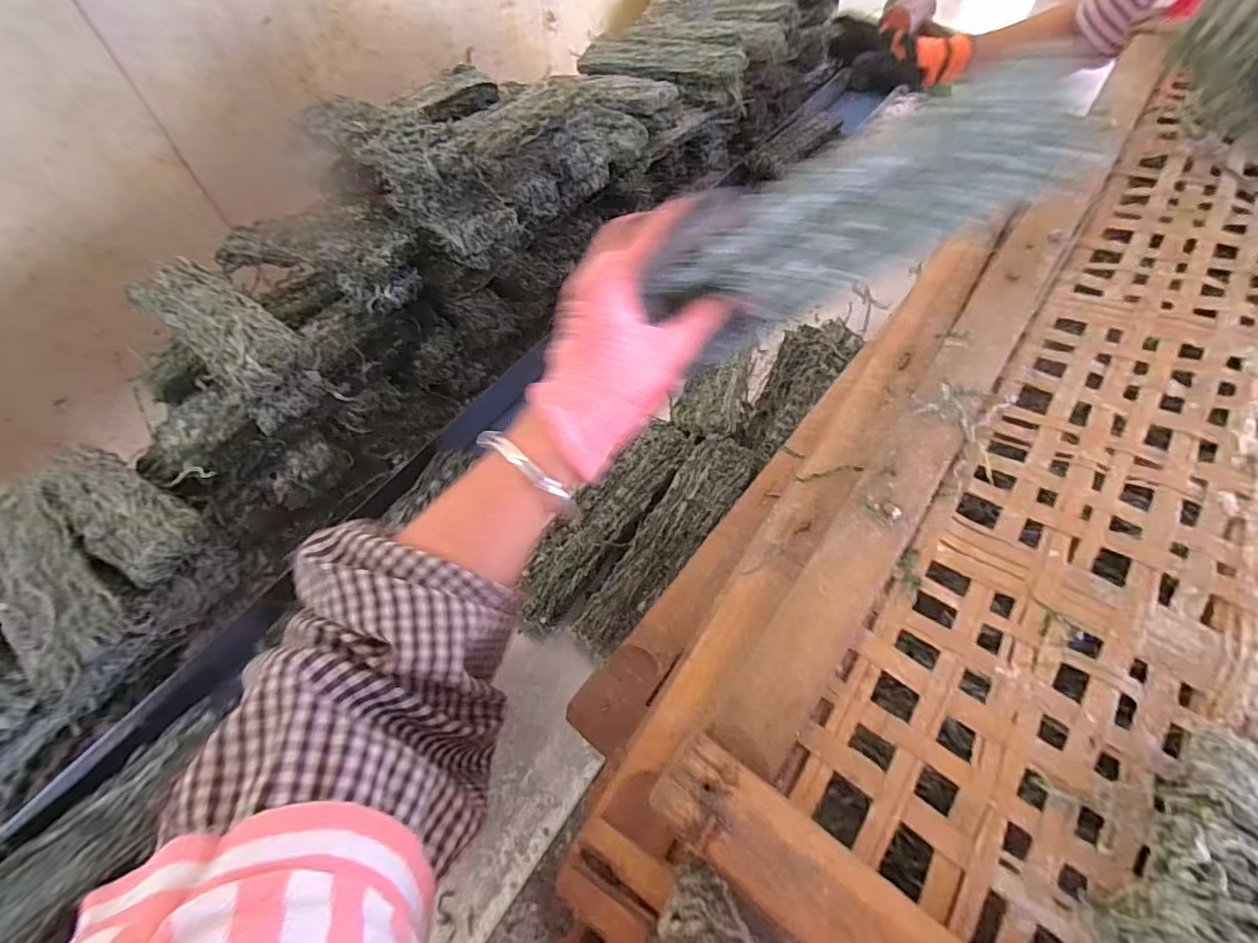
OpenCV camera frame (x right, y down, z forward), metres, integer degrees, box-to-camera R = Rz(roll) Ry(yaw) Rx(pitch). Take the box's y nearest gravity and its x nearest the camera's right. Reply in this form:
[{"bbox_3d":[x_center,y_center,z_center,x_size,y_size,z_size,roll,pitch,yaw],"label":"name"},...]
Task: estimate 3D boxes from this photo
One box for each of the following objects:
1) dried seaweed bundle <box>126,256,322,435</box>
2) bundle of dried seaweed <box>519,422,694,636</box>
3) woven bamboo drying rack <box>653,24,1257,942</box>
[{"bbox_3d":[-0.346,-0.121,0.456,0.235,0.050,0.069,36,64,19],"label":"dried seaweed bundle"},{"bbox_3d":[-0.022,0.048,0.507,0.058,0.046,0.231,30,63,16],"label":"bundle of dried seaweed"},{"bbox_3d":[0.367,0.015,0.266,0.422,0.056,0.648,33,64,17],"label":"woven bamboo drying rack"}]

